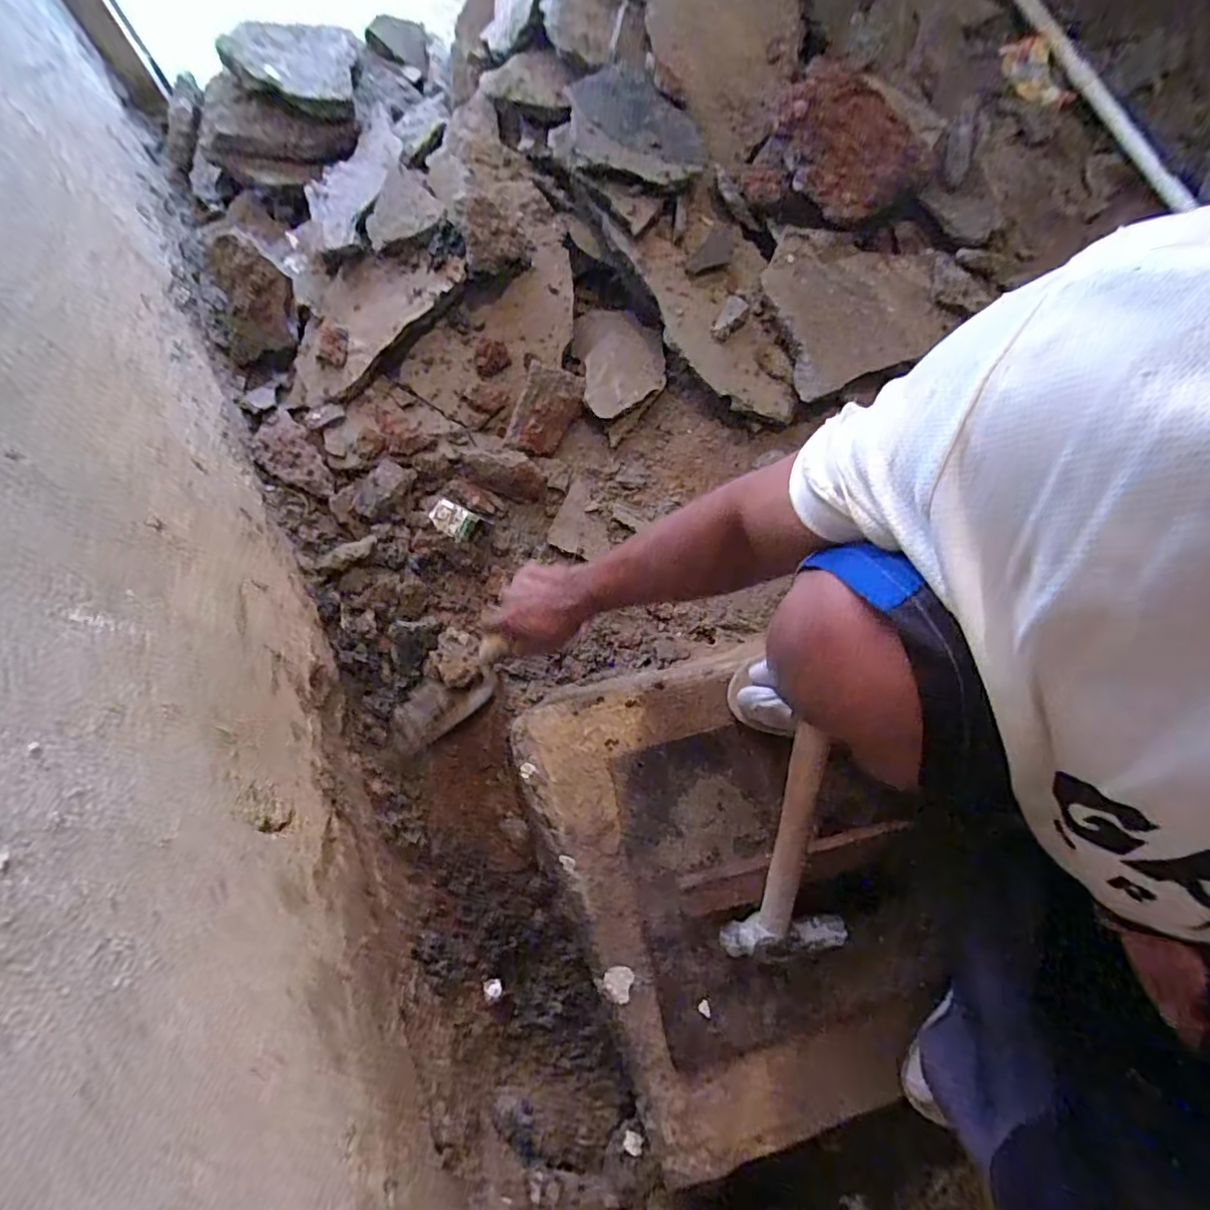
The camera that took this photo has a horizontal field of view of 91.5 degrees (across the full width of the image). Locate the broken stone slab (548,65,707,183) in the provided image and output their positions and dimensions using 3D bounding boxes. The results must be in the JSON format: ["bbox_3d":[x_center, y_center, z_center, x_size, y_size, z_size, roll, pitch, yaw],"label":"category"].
[{"bbox_3d":[0.033,-0.648,0.788,0.208,0.056,0.158,10,74,4],"label":"broken stone slab"}]

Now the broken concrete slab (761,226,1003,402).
[{"bbox_3d":[0.356,-0.452,0.829,0.250,0.028,0.186,-27,96,2],"label":"broken concrete slab"}]

